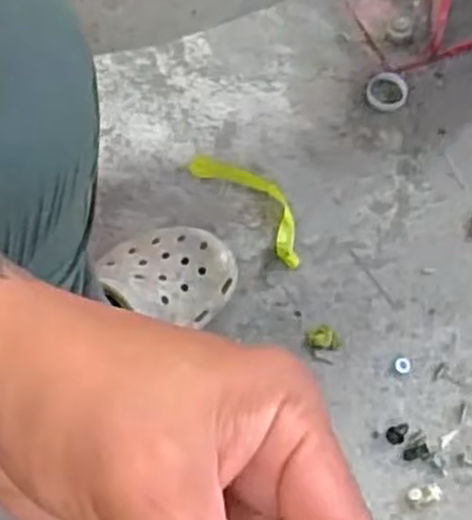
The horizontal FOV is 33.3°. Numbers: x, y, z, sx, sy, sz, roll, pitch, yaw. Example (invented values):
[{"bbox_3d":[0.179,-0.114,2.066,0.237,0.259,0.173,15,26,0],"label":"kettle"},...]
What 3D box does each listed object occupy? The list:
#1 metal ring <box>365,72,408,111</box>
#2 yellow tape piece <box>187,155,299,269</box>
[{"bbox_3d":[0.165,-0.185,0.867,0.044,0.009,0.053,13,63,4],"label":"metal ring"},{"bbox_3d":[0.019,-0.061,0.807,0.053,0.008,0.155,-39,71,-20],"label":"yellow tape piece"}]

